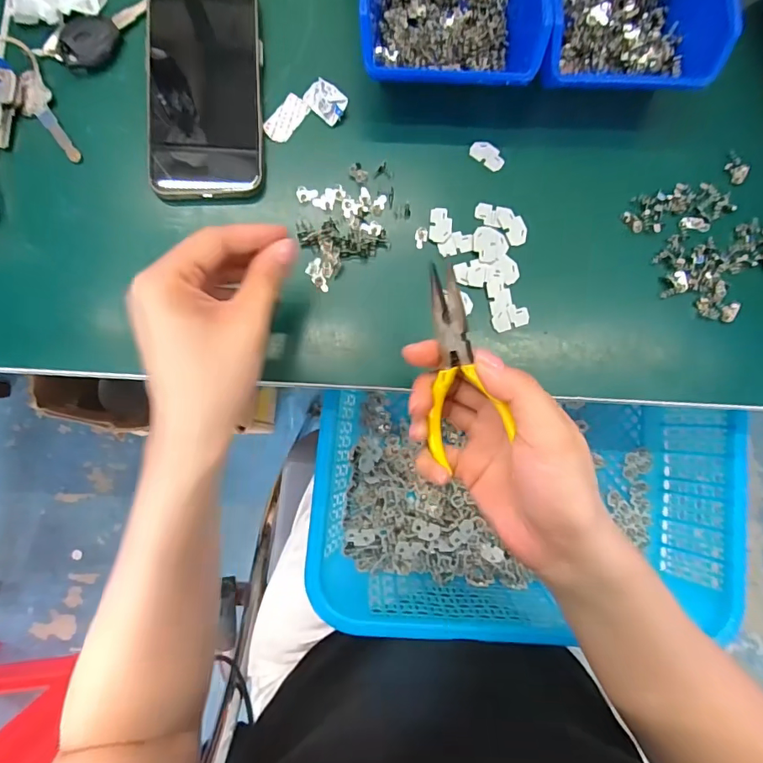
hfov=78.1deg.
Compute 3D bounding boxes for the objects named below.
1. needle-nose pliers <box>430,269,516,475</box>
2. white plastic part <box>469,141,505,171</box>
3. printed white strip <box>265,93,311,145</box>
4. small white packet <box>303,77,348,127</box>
[{"bbox_3d":[0.047,-0.003,0.253,0.007,0.052,0.112,-15,109,-38],"label":"needle-nose pliers"},{"bbox_3d":[0.079,-0.167,0.346,0.027,0.004,0.016,37,83,2],"label":"white plastic part"},{"bbox_3d":[-0.069,-0.192,0.343,0.019,0.005,0.037,35,83,2],"label":"printed white strip"},{"bbox_3d":[-0.040,-0.204,0.341,0.030,0.010,0.021,41,83,2],"label":"small white packet"}]

